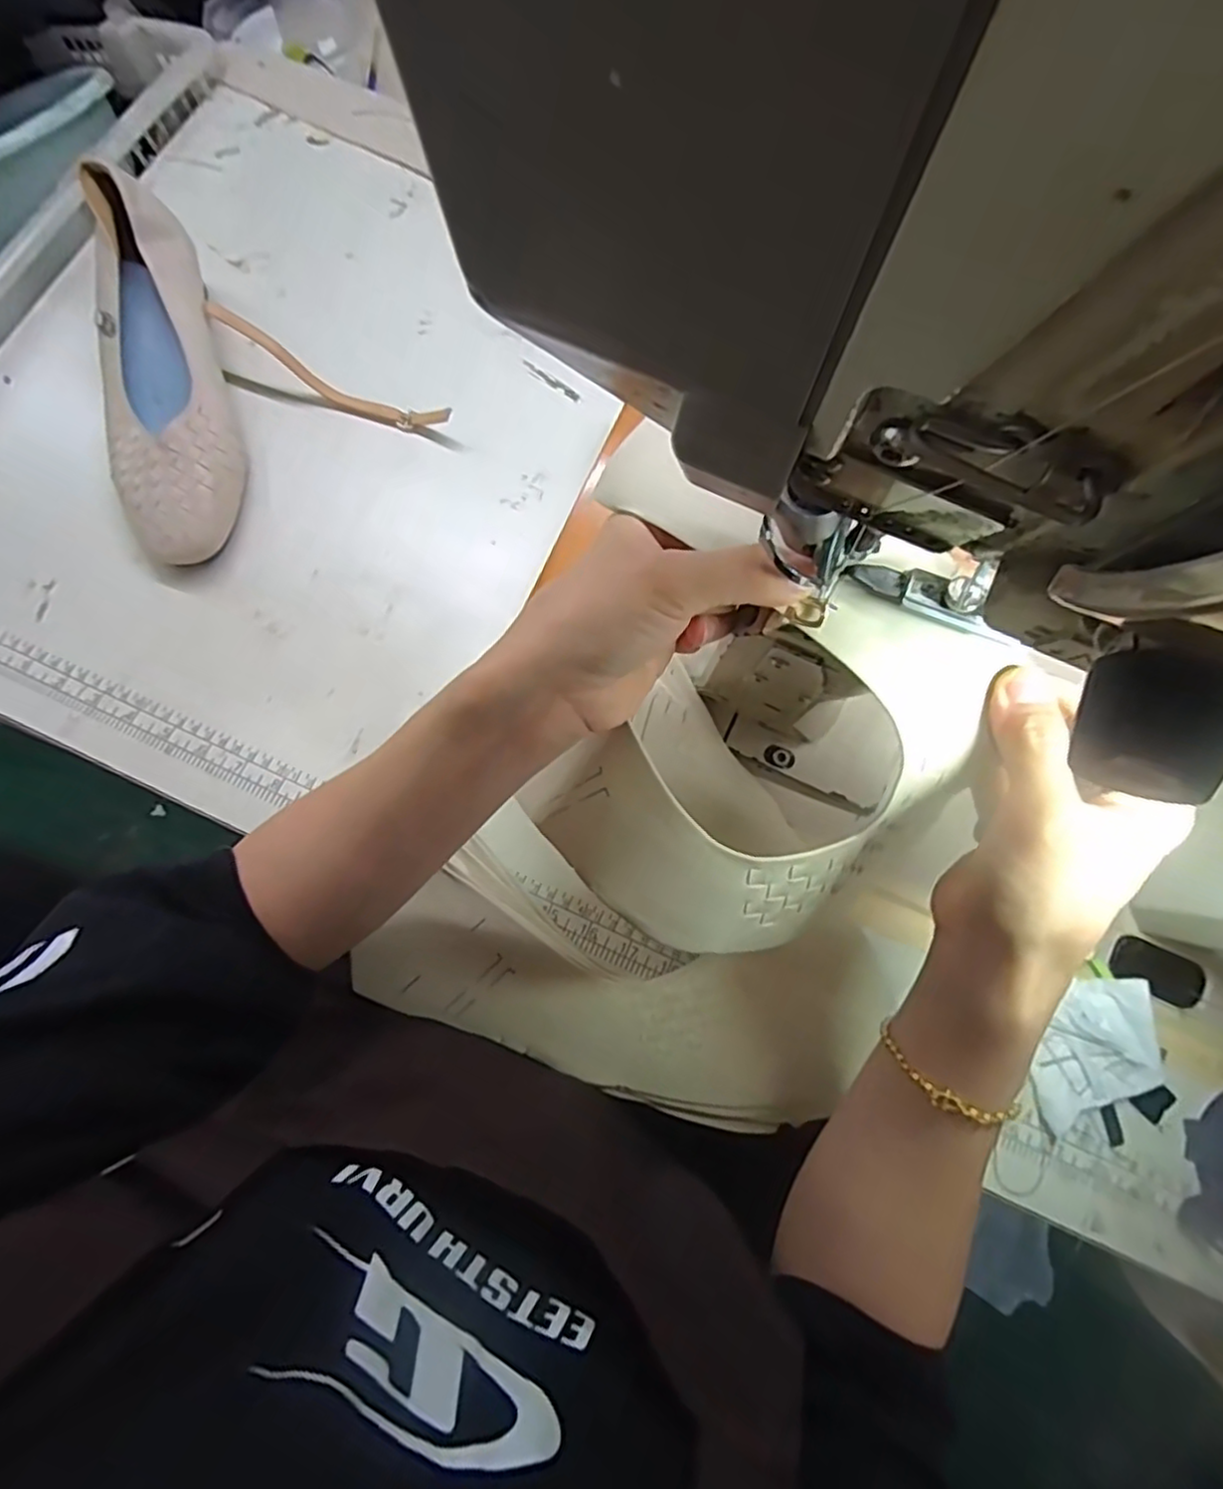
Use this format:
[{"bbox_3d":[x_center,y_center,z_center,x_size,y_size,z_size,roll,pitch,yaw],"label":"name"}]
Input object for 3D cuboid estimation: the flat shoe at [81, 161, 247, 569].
[{"bbox_3d":[-0.292,-0.227,0.426,0.081,0.076,0.222,-13,77,-4],"label":"flat shoe"}]

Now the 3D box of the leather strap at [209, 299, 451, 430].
[{"bbox_3d":[-0.186,-0.244,0.447,0.160,0.032,0.016,25,77,-9],"label":"leather strap"}]

